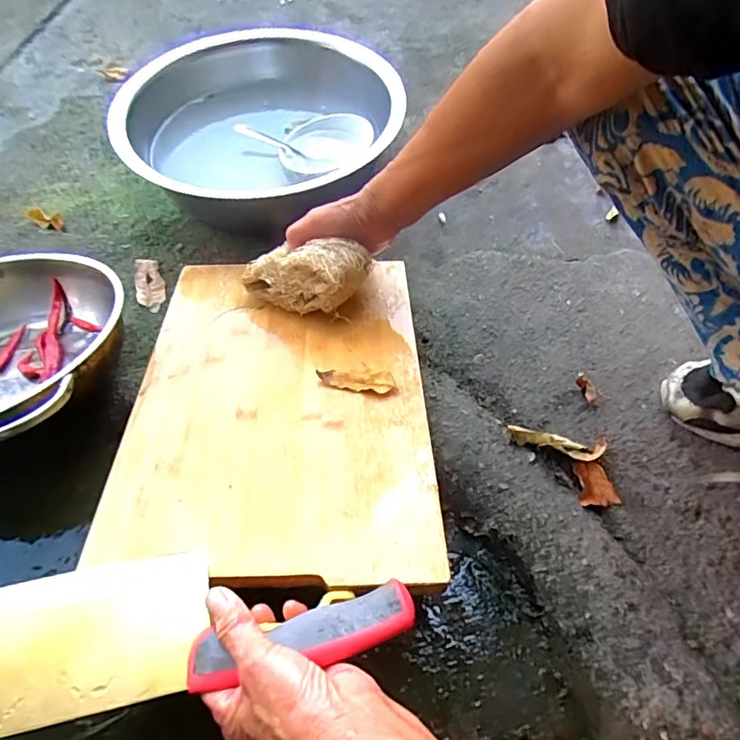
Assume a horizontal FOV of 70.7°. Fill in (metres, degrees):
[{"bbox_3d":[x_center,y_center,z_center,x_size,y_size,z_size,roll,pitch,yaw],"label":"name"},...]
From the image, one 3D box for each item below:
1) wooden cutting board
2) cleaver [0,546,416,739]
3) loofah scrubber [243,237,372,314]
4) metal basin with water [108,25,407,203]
[{"bbox_3d":[-0.082,0.017,0.481,0.256,0.011,0.357,-2,46,-2],"label":"wooden cutting board"},{"bbox_3d":[-0.124,0.159,0.320,0.293,0.017,0.090,-5,54,-6],"label":"cleaver"},{"bbox_3d":[-0.068,-0.099,0.524,0.129,0.052,0.064,-2,51,26],"label":"loofah scrubber"},{"bbox_3d":[-0.131,-0.300,0.682,0.328,0.126,0.333,0,54,0],"label":"metal basin with water"}]

